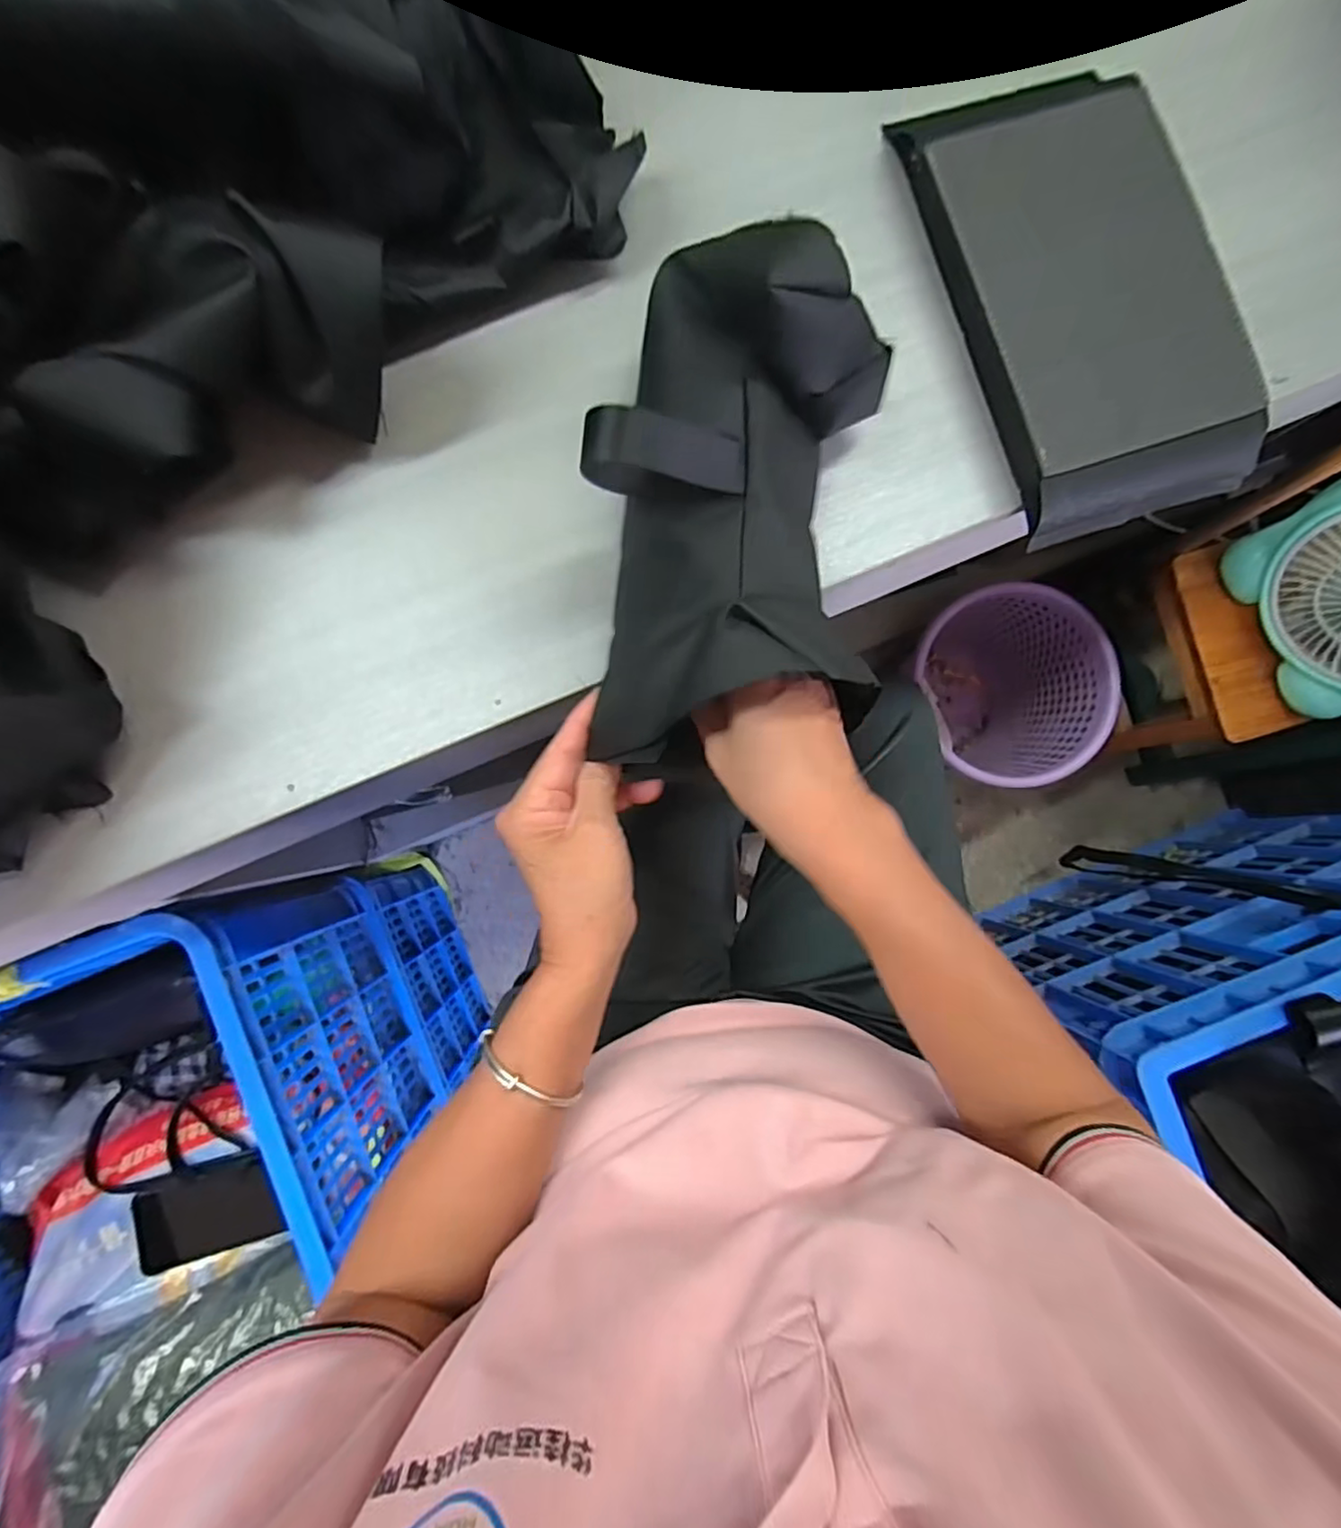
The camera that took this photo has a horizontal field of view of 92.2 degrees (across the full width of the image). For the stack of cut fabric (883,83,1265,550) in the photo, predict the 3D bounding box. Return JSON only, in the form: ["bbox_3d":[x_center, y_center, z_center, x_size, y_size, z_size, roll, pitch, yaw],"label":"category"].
[{"bbox_3d":[0.263,-0.303,0.413,0.164,0.043,0.291,-17,87,-4],"label":"stack of cut fabric"}]

